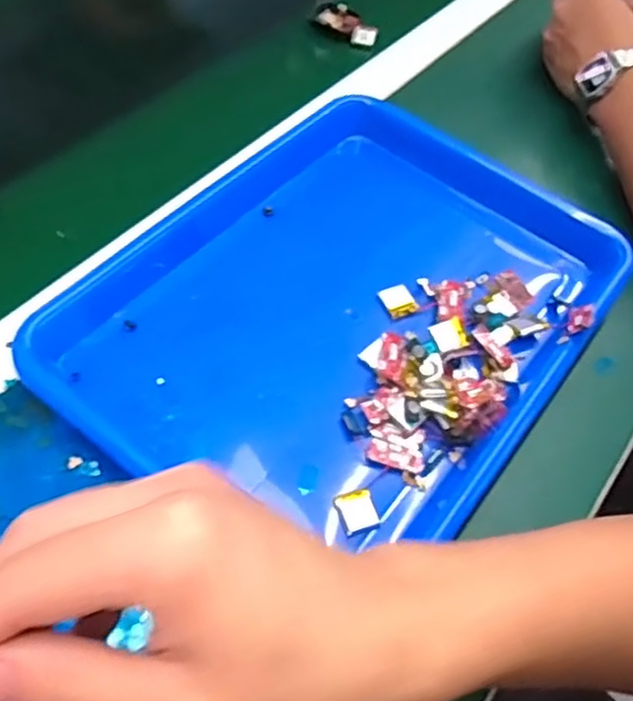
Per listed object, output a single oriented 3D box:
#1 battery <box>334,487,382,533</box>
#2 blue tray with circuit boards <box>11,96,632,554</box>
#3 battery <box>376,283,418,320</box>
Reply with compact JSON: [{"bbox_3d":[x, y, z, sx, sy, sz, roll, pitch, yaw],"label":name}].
[{"bbox_3d":[0.021,0.083,0.354,0.020,0.006,0.019,-13,58,-15],"label":"battery"},{"bbox_3d":[0.018,-0.034,0.426,0.267,0.038,0.327,33,58,15],"label":"blue tray with circuit boards"},{"bbox_3d":[0.053,-0.032,0.439,0.020,0.005,0.022,-22,61,-20],"label":"battery"}]

